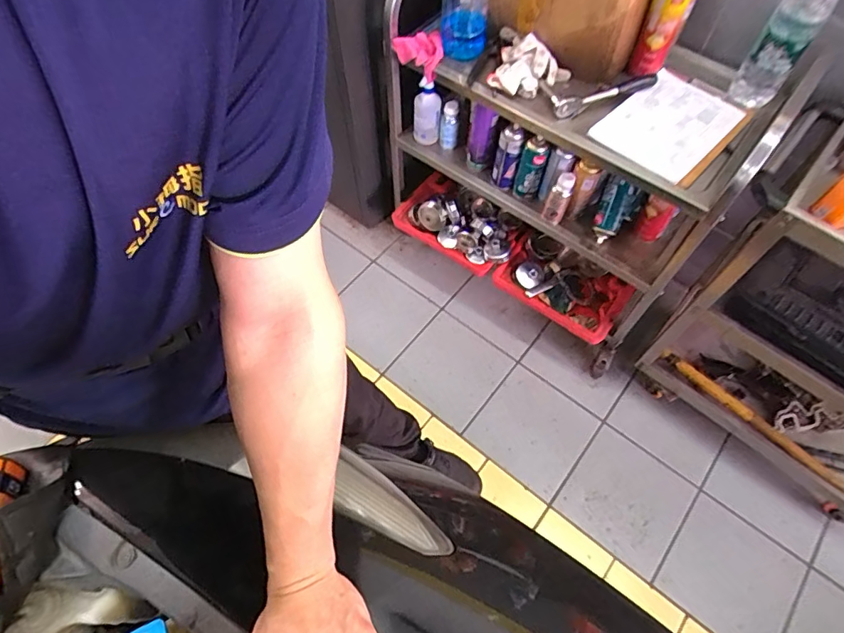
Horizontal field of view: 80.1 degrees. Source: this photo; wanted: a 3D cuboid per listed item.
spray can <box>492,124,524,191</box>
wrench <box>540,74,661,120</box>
[{"bbox_3d":[0.216,-0.398,1.277,0.054,0.172,0.046,15,62,8],"label":"spray can"},{"bbox_3d":[0.382,-0.512,1.115,0.244,0.046,0.119,-20,63,-11],"label":"wrench"}]

